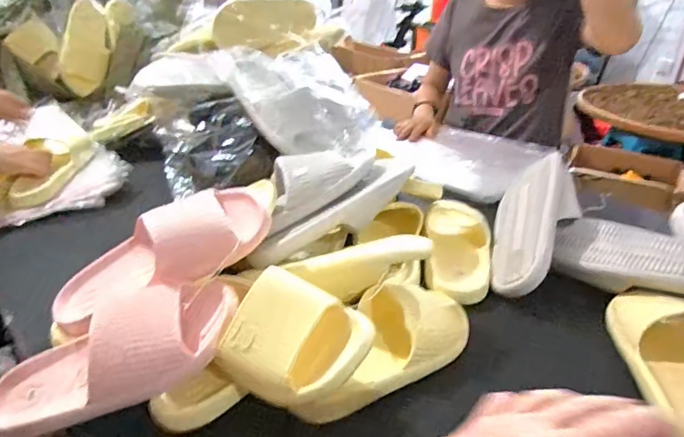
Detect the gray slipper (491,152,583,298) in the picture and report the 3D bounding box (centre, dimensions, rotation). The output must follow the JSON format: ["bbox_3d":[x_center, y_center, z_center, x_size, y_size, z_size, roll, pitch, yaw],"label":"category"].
[{"bbox_3d":[0.286,0.023,0.733,0.139,0.077,0.280,-30,23,47],"label":"gray slipper"}]

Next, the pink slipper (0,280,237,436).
[{"bbox_3d":[-0.231,0.128,0.470,0.248,0.080,0.090,-24,31,2],"label":"pink slipper"}]

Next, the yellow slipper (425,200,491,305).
[{"bbox_3d":[0.172,0.040,0.711,0.092,0.054,0.204,7,29,9],"label":"yellow slipper"}]

